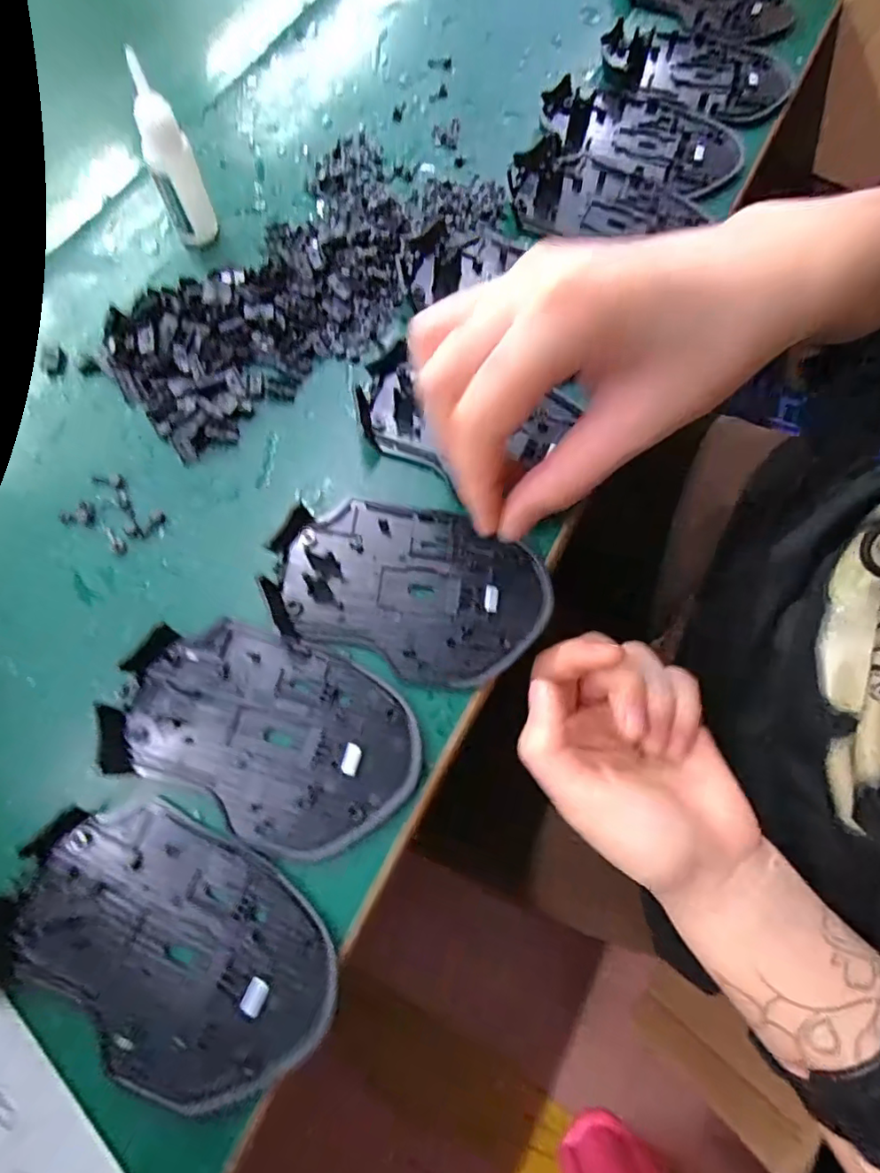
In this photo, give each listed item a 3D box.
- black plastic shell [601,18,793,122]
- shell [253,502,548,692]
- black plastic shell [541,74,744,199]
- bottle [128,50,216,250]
[{"bbox_3d":[0.160,-0.323,0.354,0.113,0.014,0.073,19,72,5],"label":"black plastic shell"},{"bbox_3d":[-0.013,-0.001,0.239,0.112,0.009,0.070,19,72,5],"label":"shell"},{"bbox_3d":[0.117,-0.262,0.331,0.114,0.011,0.068,17,72,5],"label":"black plastic shell"},{"bbox_3d":[-0.126,-0.199,0.267,0.022,0.074,0.016,-28,74,-10],"label":"bottle"}]

